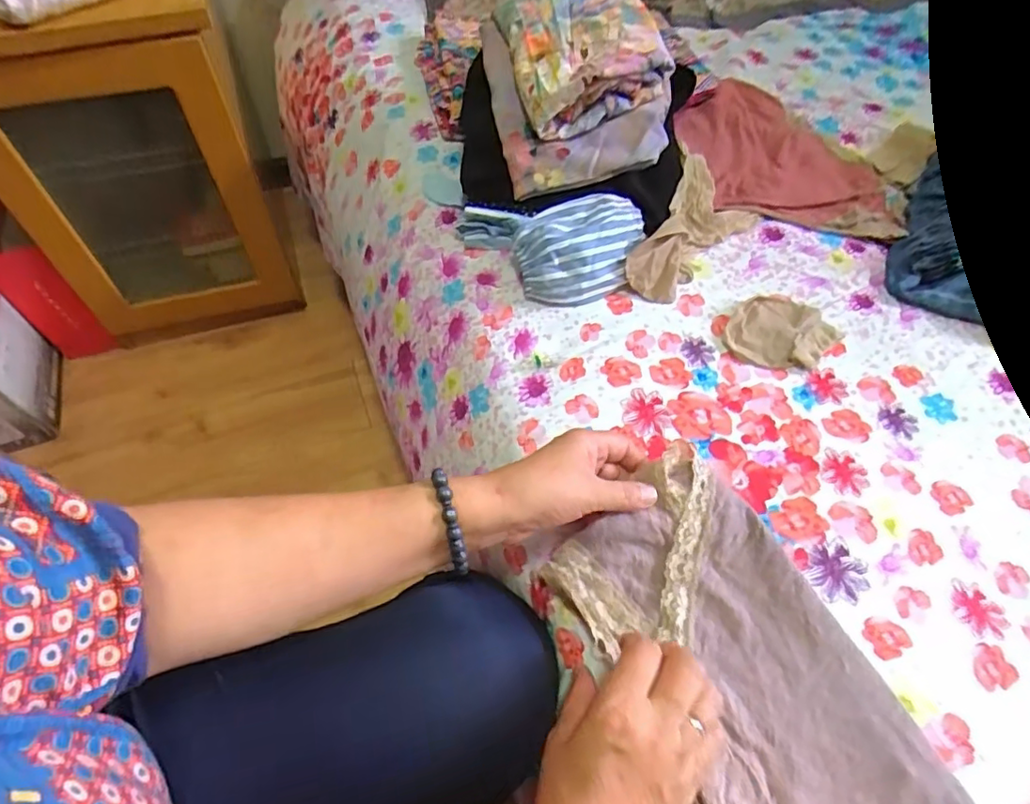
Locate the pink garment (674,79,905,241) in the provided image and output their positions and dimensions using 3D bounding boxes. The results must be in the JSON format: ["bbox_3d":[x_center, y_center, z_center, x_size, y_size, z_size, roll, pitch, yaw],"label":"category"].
[{"bbox_3d":[0.303,-0.280,0.656,0.228,0.022,0.237,0,54,1],"label":"pink garment"}]

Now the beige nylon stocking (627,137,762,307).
[{"bbox_3d":[0.188,-0.182,0.596,0.096,0.057,0.202,20,59,15],"label":"beige nylon stocking"}]

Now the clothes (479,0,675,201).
[{"bbox_3d":[0.056,-0.323,0.596,0.156,0.120,0.226,-8,54,-5],"label":"clothes"}]

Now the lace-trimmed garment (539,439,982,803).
[{"bbox_3d":[0.172,0.214,0.346,0.157,0.033,0.384,-23,59,-11],"label":"lace-trimmed garment"}]

